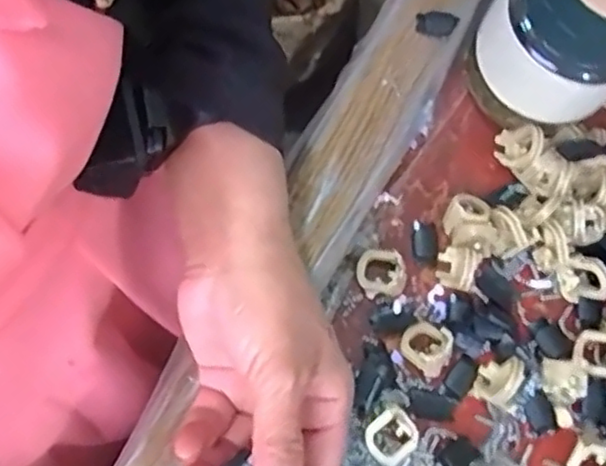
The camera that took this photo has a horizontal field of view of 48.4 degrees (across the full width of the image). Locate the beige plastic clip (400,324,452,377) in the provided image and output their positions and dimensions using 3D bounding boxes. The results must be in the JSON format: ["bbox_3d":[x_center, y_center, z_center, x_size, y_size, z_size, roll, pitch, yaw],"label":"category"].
[{"bbox_3d":[0.063,0.056,0.338,0.022,0.014,0.025,-41,81,-16],"label":"beige plastic clip"}]

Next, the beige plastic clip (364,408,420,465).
[{"bbox_3d":[0.042,0.098,0.325,0.024,0.010,0.022,-38,80,-15],"label":"beige plastic clip"}]

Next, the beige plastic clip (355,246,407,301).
[{"bbox_3d":[0.040,0.021,0.350,0.025,0.009,0.025,-1,81,9],"label":"beige plastic clip"}]

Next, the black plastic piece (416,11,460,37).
[{"bbox_3d":[0.076,-0.119,0.381,0.023,0.004,0.014,11,72,-2],"label":"black plastic piece"}]

